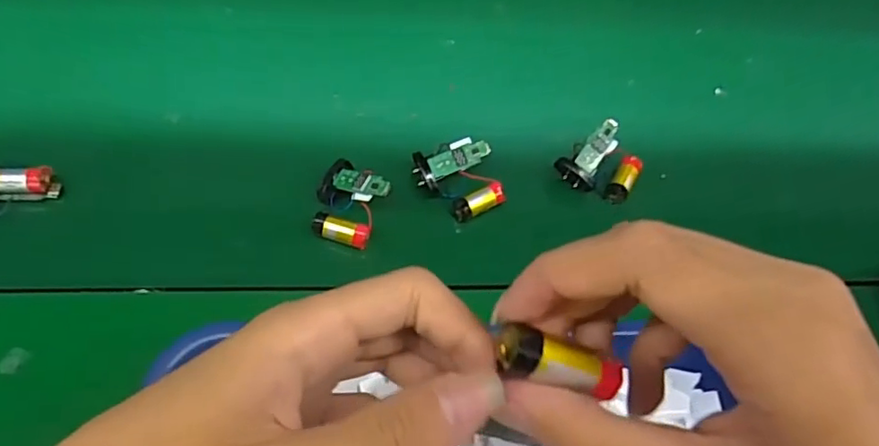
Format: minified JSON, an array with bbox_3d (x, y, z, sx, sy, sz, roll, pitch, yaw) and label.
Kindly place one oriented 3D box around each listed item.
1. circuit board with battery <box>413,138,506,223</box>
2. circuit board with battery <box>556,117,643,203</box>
[{"bbox_3d":[0.014,-0.028,0.417,0.051,0.034,0.052,-18,65,-14],"label":"circuit board with battery"},{"bbox_3d":[0.119,-0.041,0.428,0.052,0.029,0.049,-40,72,-22],"label":"circuit board with battery"}]

